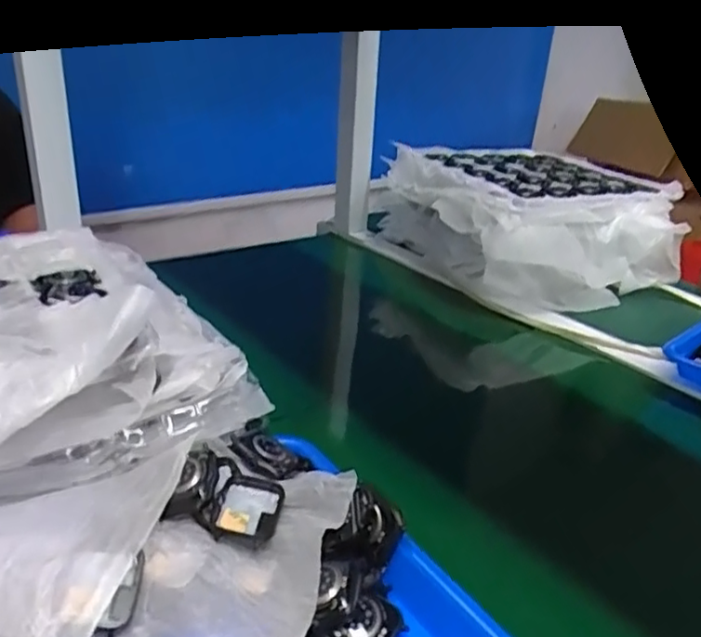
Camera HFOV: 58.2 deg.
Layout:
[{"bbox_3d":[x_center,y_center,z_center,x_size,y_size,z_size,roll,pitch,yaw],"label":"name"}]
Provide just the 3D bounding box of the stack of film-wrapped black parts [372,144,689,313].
[{"bbox_3d":[0.265,-0.141,0.911,0.348,0.142,0.310,-6,27,-19],"label":"stack of film-wrapped black parts"}]

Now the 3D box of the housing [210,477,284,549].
[{"bbox_3d":[-0.061,0.115,0.372,0.036,0.020,0.041,7,26,8],"label":"housing"}]

